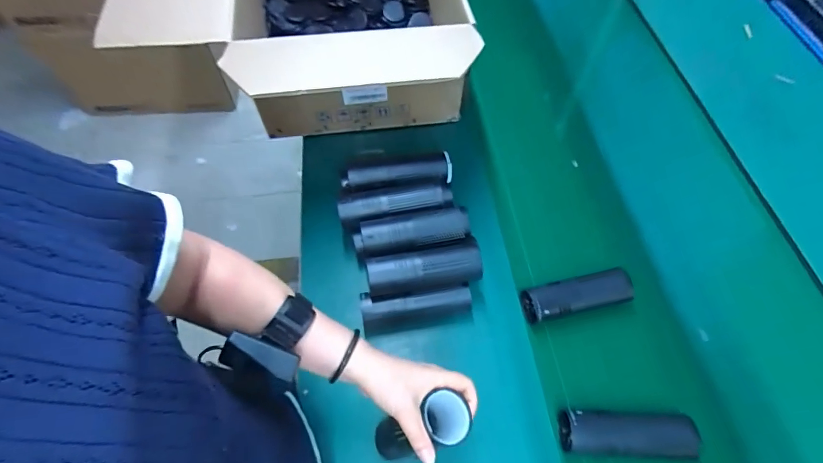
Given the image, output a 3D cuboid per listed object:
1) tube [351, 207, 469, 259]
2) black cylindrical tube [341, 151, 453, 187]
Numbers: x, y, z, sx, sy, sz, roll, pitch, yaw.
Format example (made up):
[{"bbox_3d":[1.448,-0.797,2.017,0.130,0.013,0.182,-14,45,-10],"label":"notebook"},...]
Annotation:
[{"bbox_3d":[0.001,0.008,0.617,0.174,0.053,0.063,-9,60,-6],"label":"tube"},{"bbox_3d":[-0.022,-0.091,0.668,0.178,0.045,0.052,-8,60,-5],"label":"black cylindrical tube"}]

